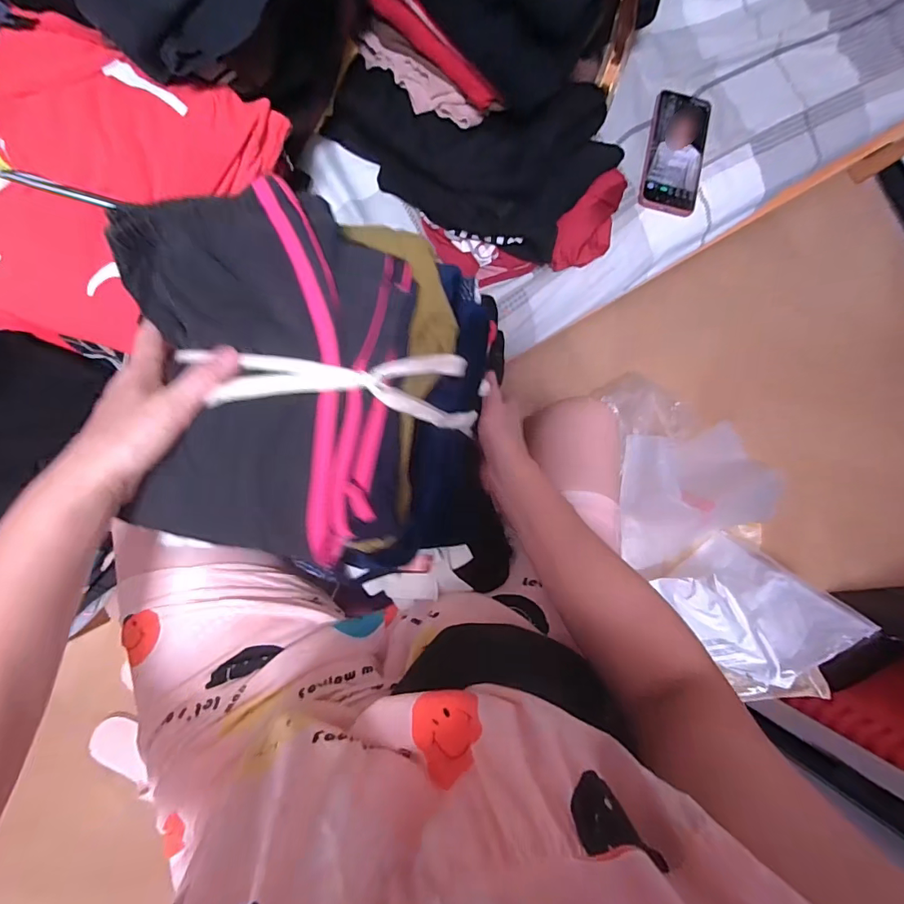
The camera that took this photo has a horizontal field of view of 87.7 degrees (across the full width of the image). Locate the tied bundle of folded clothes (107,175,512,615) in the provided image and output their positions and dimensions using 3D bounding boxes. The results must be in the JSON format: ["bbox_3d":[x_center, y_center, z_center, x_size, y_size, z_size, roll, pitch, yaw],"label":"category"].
[{"bbox_3d":[-0.083,-0.021,0.372,0.276,0.162,0.273,-1,87,-8],"label":"tied bundle of folded clothes"}]

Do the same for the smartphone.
[{"bbox_3d":[0.303,-0.408,0.636,0.079,0.014,0.167,11,86,-7],"label":"smartphone"}]

